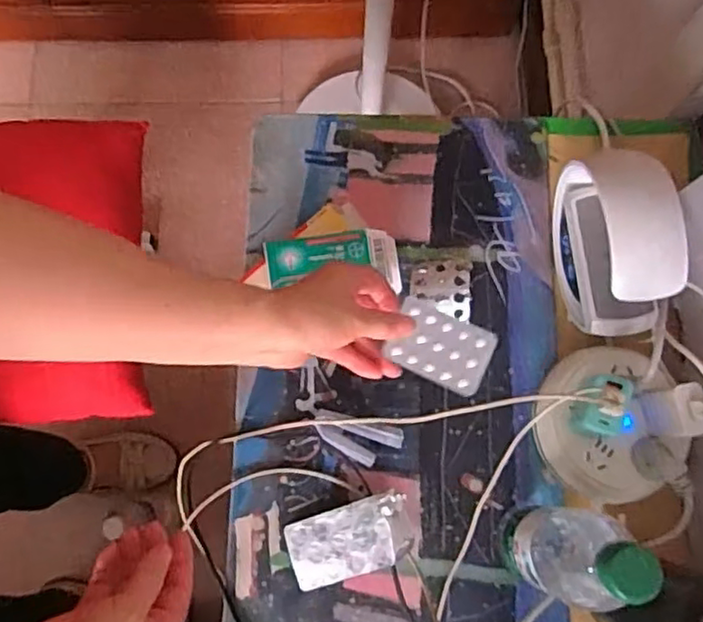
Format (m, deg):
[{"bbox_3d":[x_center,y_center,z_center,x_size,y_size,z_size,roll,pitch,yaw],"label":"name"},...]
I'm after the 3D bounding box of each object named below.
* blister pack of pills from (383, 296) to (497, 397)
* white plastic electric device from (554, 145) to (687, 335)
[{"bbox_3d":[0.074,0.030,0.527,0.083,0.006,0.058,22,80,-5],"label":"blister pack of pills"},{"bbox_3d":[0.216,-0.052,0.548,0.052,0.154,0.147,-9,78,-3],"label":"white plastic electric device"}]

